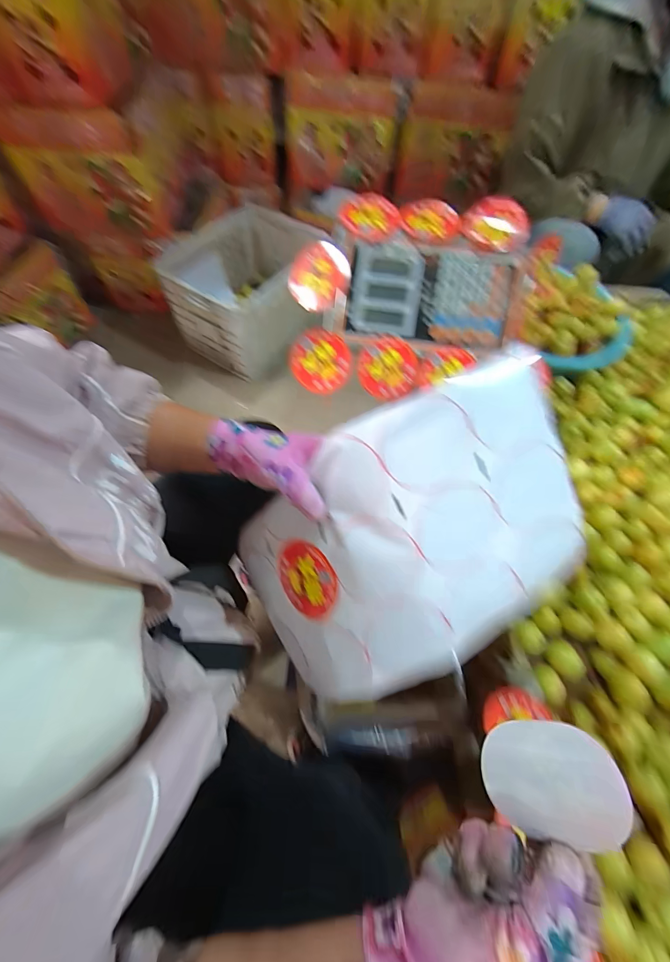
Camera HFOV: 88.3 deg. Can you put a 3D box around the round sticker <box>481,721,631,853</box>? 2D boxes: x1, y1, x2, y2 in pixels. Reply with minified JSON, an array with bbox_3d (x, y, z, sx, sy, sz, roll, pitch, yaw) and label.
[{"bbox_3d":[0.136,0.189,0.219,0.076,0.012,0.058,-15,49,33],"label":"round sticker"}]

